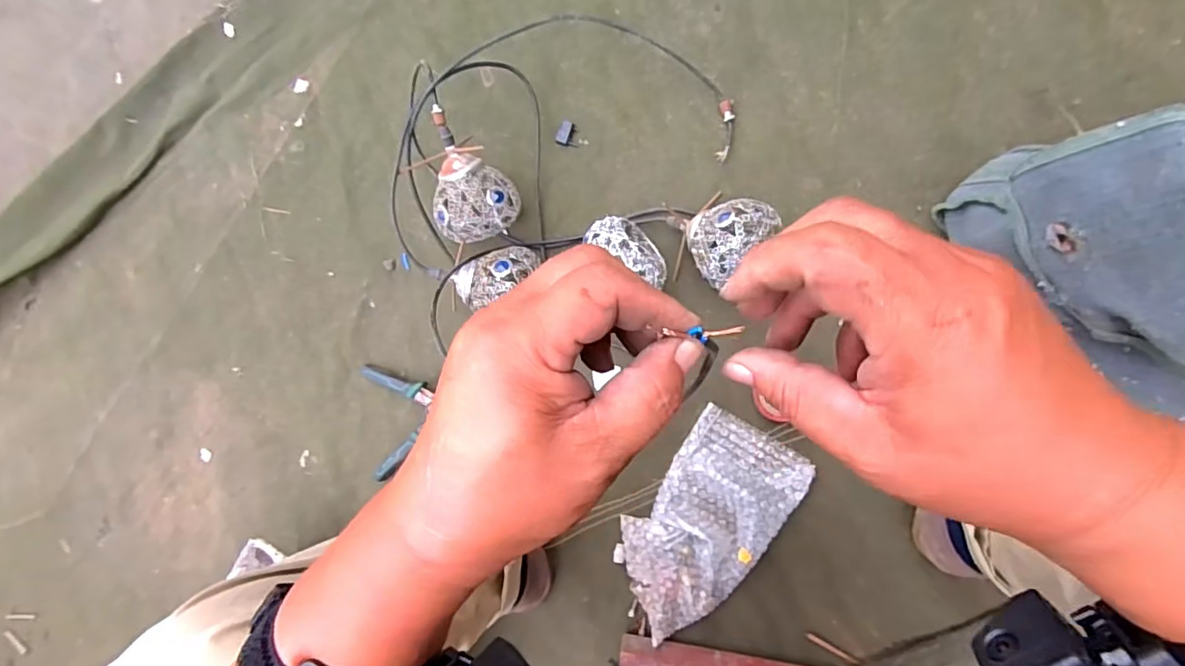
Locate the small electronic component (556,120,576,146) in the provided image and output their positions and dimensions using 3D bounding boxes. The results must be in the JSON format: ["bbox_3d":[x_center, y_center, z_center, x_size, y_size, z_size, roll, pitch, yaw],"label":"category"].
[{"bbox_3d":[-0.034,-0.257,0.719,0.016,0.012,0.031,27,93,9],"label":"small electronic component"}]

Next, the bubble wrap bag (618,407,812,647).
[{"bbox_3d":[0.127,0.235,0.661,0.146,0.041,0.252,33,94,8],"label":"bubble wrap bag"}]

